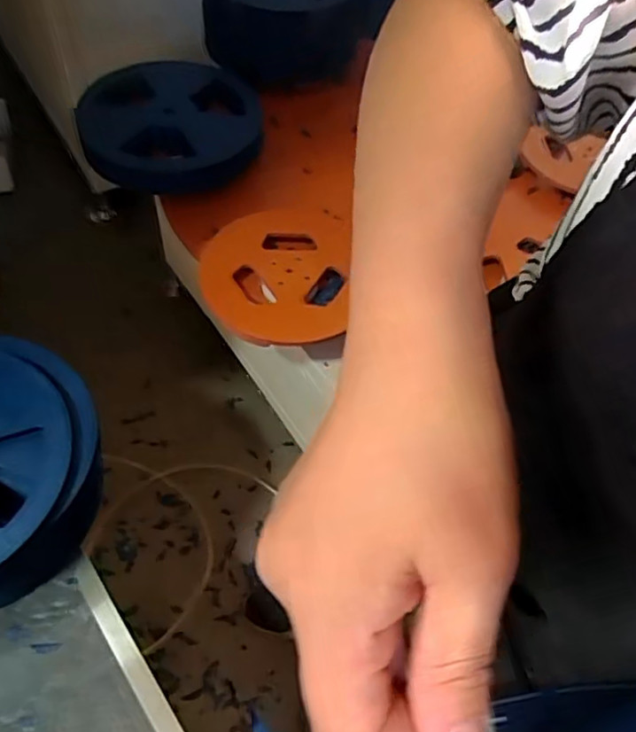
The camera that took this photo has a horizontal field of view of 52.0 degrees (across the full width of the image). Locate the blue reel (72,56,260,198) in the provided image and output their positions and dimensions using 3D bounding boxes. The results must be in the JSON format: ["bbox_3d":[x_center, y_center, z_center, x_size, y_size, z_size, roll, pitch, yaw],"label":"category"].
[{"bbox_3d":[-0.256,-0.431,1.143,0.301,0.071,0.282,2,55,-4],"label":"blue reel"}]

